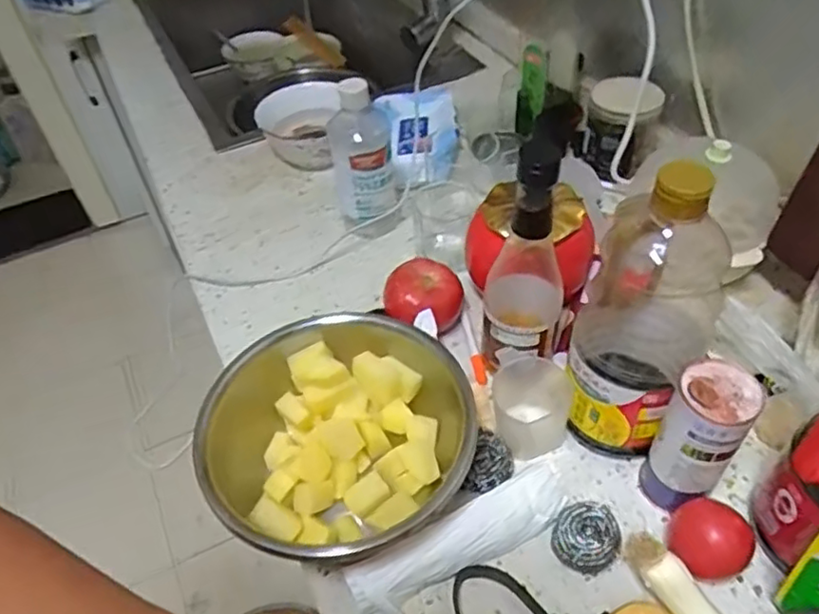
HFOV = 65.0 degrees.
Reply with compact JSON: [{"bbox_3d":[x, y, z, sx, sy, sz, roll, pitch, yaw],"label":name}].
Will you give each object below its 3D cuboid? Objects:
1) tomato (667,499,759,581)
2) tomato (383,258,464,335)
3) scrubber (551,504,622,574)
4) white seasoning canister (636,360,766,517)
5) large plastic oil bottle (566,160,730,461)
[{"bbox_3d":[0.219,0.176,0.475,0.046,0.057,0.053,-32,53,-23],"label":"tomato"},{"bbox_3d":[0.012,-0.004,0.650,0.070,0.064,0.063,-38,56,-25],"label":"tomato"},{"bbox_3d":[0.135,0.179,0.492,0.048,0.041,0.046,-2,49,3],"label":"scrubber"},{"bbox_3d":[0.217,0.101,0.489,0.051,0.136,0.058,27,56,25],"label":"white seasoning canister"},{"bbox_3d":[0.179,0.003,0.491,0.089,0.266,0.114,21,53,21],"label":"large plastic oil bottle"}]

